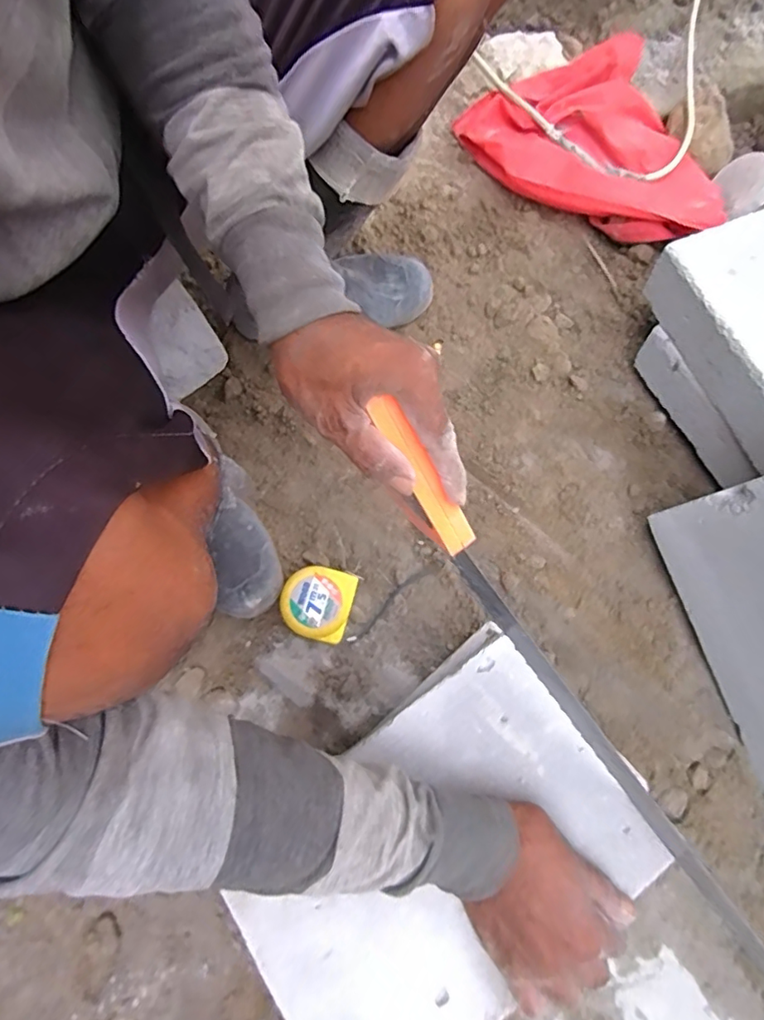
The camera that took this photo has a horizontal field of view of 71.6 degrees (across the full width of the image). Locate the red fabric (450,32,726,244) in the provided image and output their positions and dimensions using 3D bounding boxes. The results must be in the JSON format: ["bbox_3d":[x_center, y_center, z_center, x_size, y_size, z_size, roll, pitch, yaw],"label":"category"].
[{"bbox_3d":[0.300,-0.490,0.713,0.254,0.074,0.343,-44,78,-11],"label":"red fabric"}]

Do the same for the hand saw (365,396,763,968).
[{"bbox_3d":[0.116,0.112,0.357,0.018,0.111,0.419,-36,95,-9],"label":"hand saw"}]

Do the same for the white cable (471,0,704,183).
[{"bbox_3d":[0.518,-0.632,0.743,0.688,0.086,0.379,-29,76,-7],"label":"white cable"}]

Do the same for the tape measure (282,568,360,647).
[{"bbox_3d":[-0.069,0.100,0.567,0.071,0.036,0.072,14,75,5],"label":"tape measure"}]

